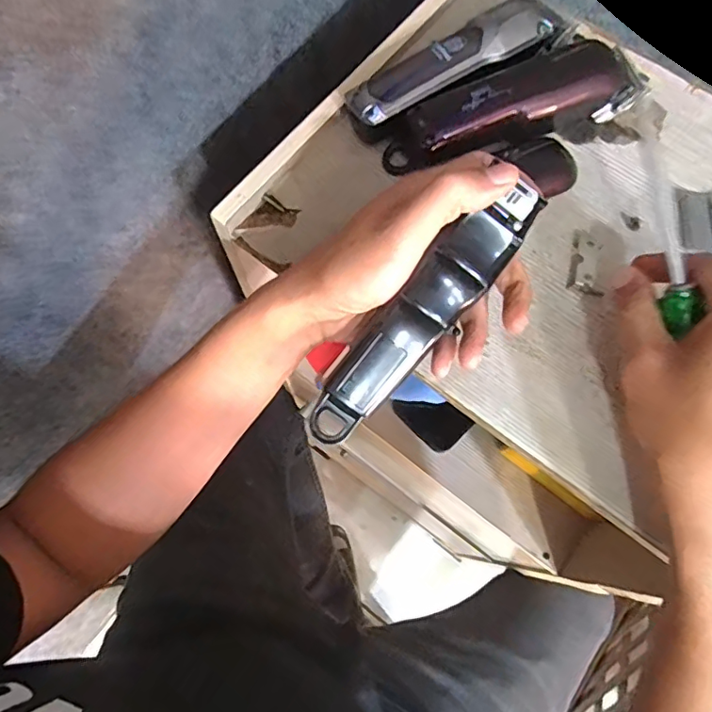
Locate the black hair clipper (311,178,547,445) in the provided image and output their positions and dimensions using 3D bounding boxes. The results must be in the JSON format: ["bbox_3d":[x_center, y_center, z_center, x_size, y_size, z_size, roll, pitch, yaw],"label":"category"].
[{"bbox_3d":[0.035,-0.021,0.303,0.031,0.030,0.169,44,103,12],"label":"black hair clipper"}]

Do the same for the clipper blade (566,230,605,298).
[{"bbox_3d":[0.151,-0.062,0.352,0.021,0.009,0.043,14,71,3],"label":"clipper blade"}]

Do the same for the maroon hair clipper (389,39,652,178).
[{"bbox_3d":[0.105,-0.165,0.369,0.171,0.044,0.042,-18,72,-8],"label":"maroon hair clipper"}]

